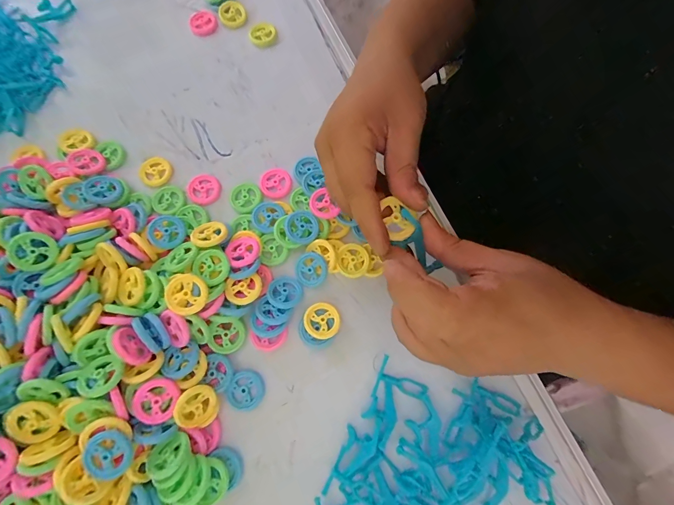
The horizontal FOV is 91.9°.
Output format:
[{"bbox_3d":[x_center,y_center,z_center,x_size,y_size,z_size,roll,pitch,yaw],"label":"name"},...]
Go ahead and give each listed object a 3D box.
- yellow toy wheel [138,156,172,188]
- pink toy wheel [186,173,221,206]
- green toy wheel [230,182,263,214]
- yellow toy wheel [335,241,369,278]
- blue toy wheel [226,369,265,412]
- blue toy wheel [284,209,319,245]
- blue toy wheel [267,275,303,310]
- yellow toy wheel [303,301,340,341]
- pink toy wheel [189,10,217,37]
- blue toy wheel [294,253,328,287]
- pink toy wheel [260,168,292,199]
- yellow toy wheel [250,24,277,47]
[{"bbox_3d":[-0.174,-0.078,0.311,0.029,0.004,0.028,0,74,-1],"label":"yellow toy wheel"},{"bbox_3d":[-0.126,-0.060,0.307,0.030,0.004,0.030,0,74,-1],"label":"pink toy wheel"},{"bbox_3d":[-0.086,-0.052,0.304,0.029,0.004,0.030,0,74,-1],"label":"green toy wheel"},{"bbox_3d":[0.013,0.007,0.283,0.028,0.008,0.030,0,74,-1],"label":"yellow toy wheel"},{"bbox_3d":[-0.072,0.109,0.256,0.028,0.005,0.029,0,74,-1],"label":"blue toy wheel"},{"bbox_3d":[-0.030,-0.023,0.285,0.030,0.009,0.030,0,74,-1],"label":"blue toy wheel"},{"bbox_3d":[-0.044,0.033,0.272,0.027,0.008,0.029,0,74,-1],"label":"blue toy wheel"},{"bbox_3d":[-0.012,0.056,0.268,0.028,0.007,0.030,0,74,-1],"label":"yellow toy wheel"},{"bbox_3d":[-0.147,-0.252,0.361,0.029,0.014,0.026,-28,76,-8],"label":"pink toy wheel"},{"bbox_3d":[-0.022,0.014,0.280,0.027,0.004,0.029,0,74,-1],"label":"blue toy wheel"},{"bbox_3d":[-0.058,-0.065,0.309,0.029,0.005,0.031,0,74,-1],"label":"pink toy wheel"},{"bbox_3d":[-0.081,-0.238,0.355,0.029,0.004,0.028,0,74,-1],"label":"yellow toy wheel"}]

